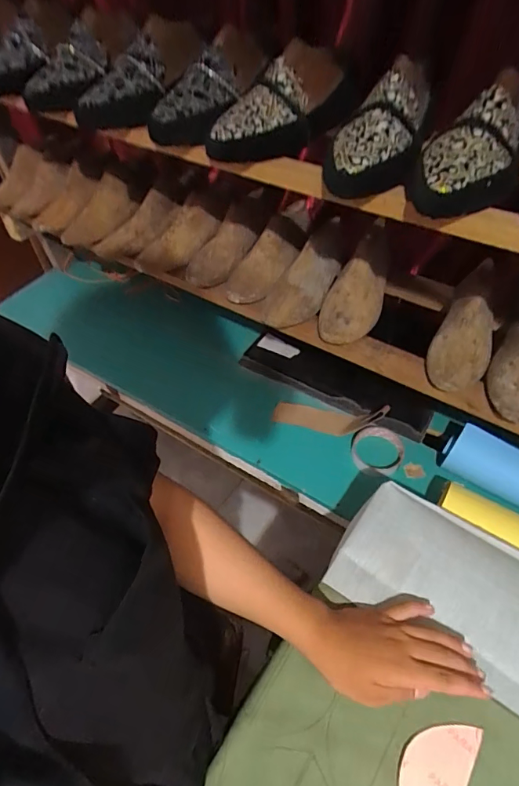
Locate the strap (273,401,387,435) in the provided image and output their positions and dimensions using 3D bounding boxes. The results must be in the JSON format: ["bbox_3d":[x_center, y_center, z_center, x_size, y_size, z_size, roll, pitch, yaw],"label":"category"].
[{"bbox_3d":[0.119,0.041,0.783,0.194,0.052,0.048,10,53,9],"label":"strap"}]

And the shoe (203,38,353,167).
[{"bbox_3d":[0.037,-0.318,0.489,0.091,0.072,0.221,26,57,20],"label":"shoe"}]

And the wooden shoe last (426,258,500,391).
[{"bbox_3d":[0.279,-0.090,0.588,0.073,0.080,0.210,24,56,19],"label":"wooden shoe last"}]

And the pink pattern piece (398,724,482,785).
[{"bbox_3d":[0.147,0.328,0.379,0.050,0.004,0.106,29,58,22],"label":"pink pattern piece"}]

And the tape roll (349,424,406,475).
[{"bbox_3d":[0.191,0.094,0.725,0.082,0.014,0.086,-1,52,1],"label":"tape roll"}]

